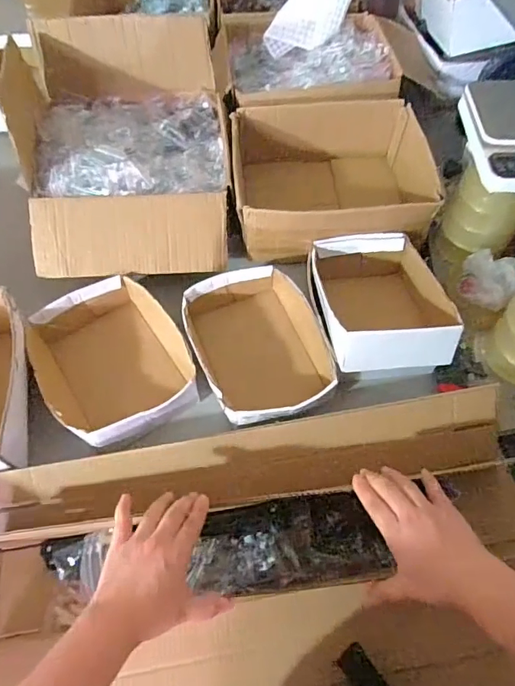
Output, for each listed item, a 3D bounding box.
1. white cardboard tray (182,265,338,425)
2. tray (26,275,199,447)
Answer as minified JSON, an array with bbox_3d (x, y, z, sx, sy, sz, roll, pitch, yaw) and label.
[{"bbox_3d":[0.001,0.005,0.695,0.188,0.070,0.244,-14,61,-8],"label":"white cardboard tray"},{"bbox_3d":[-0.212,0.028,0.693,0.194,0.069,0.243,-28,64,-15],"label":"tray"}]

